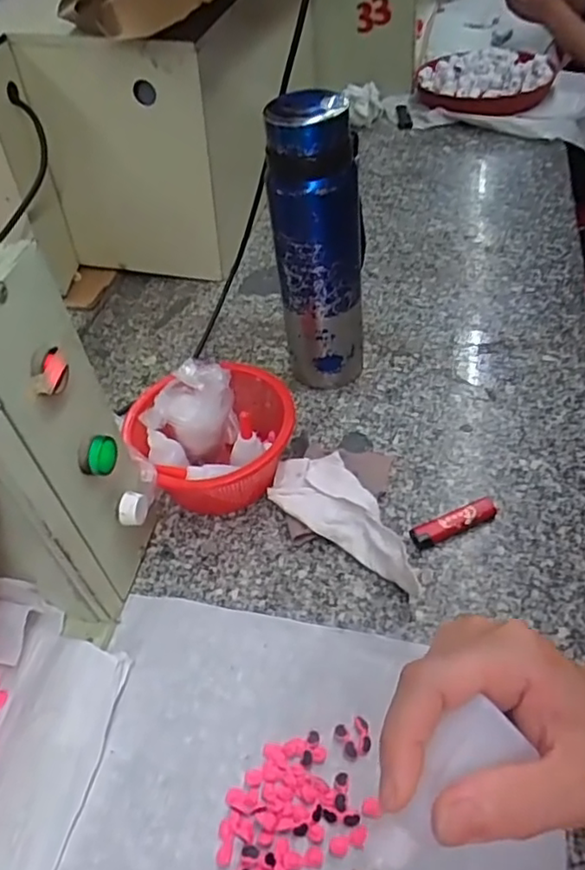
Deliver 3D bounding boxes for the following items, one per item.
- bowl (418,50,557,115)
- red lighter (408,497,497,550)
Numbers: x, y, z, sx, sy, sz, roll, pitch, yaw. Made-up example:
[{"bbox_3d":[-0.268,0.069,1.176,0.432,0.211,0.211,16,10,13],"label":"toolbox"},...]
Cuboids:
[{"bbox_3d":[0.328,-0.612,1.100,0.223,0.054,0.188,14,50,20],"label":"bowl"},{"bbox_3d":[0.137,0.074,0.536,0.078,0.011,0.023,-18,47,-10],"label":"red lighter"}]

